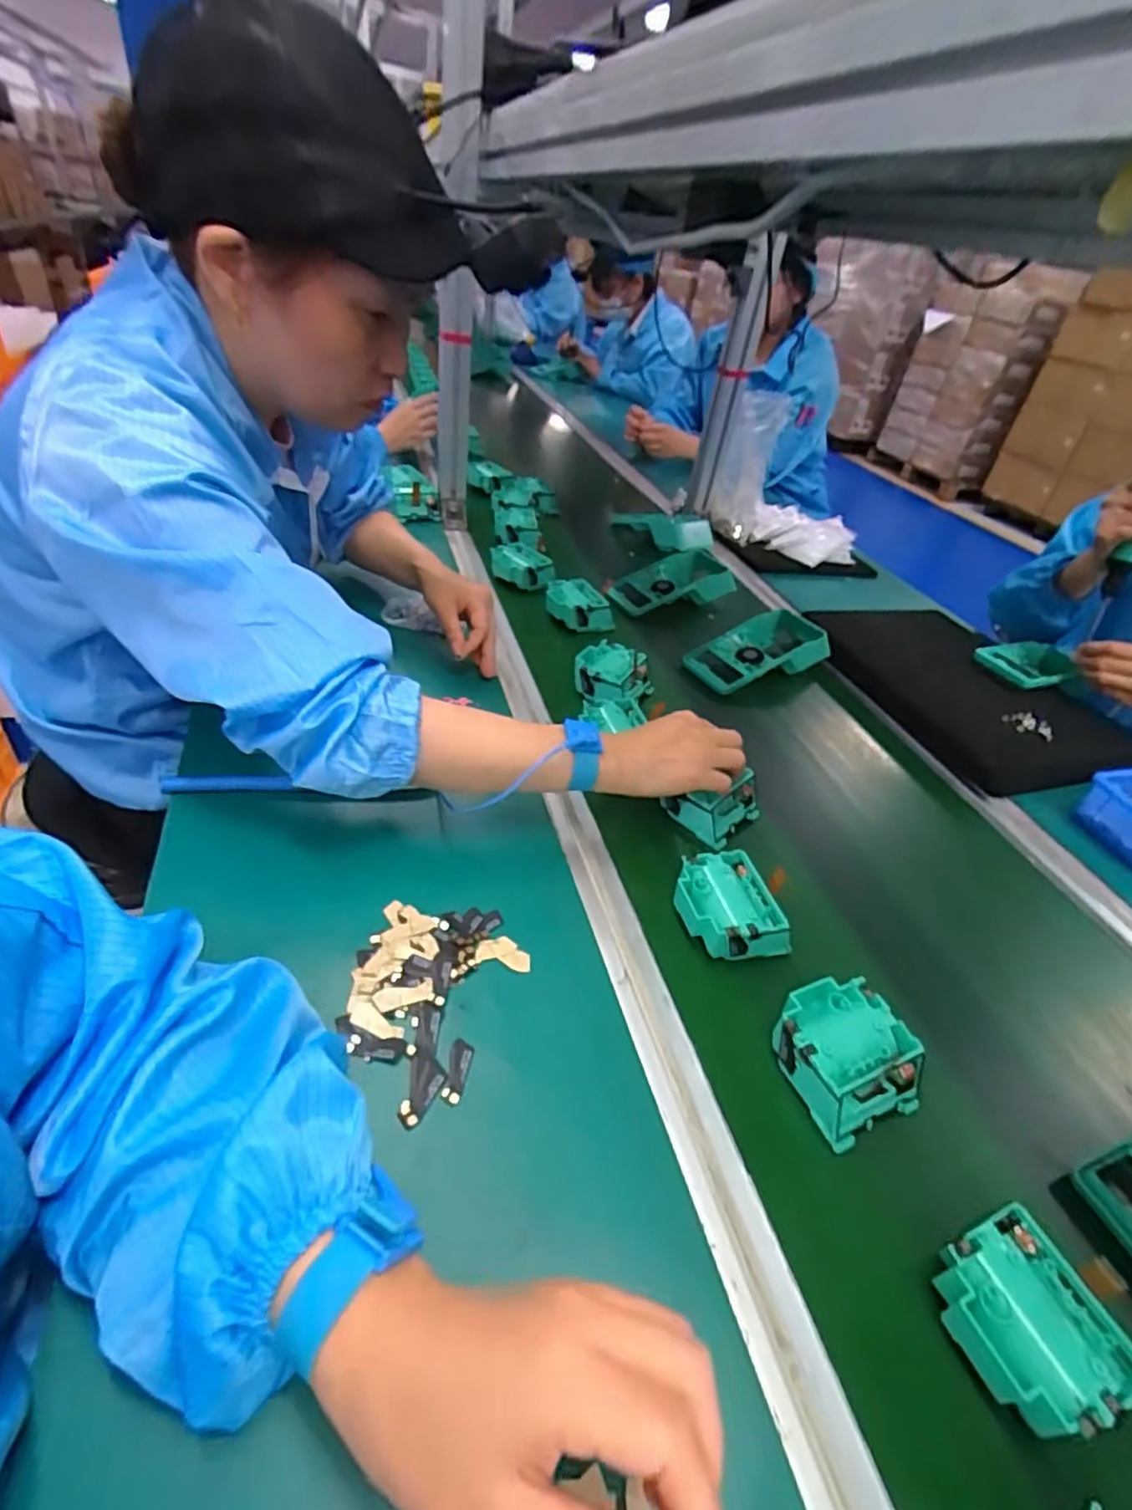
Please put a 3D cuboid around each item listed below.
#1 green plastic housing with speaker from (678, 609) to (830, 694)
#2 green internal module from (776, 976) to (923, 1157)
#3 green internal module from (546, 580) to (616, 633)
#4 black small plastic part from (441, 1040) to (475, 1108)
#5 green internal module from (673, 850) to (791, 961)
[{"bbox_3d":[0.241,-0.126,0.822,0.194,0.046,0.093,-19,46,-28],"label":"green plastic housing with speaker"},{"bbox_3d":[0.173,0.187,0.411,0.077,0.040,0.078,-13,44,-23],"label":"green internal module"},{"bbox_3d":[0.013,-0.193,0.842,0.056,0.033,0.088,-24,49,-32],"label":"green internal module"},{"bbox_3d":[-0.064,0.185,0.385,0.013,0.004,0.035,10,40,3],"label":"black small plastic part"},{"bbox_3d":[0.121,0.116,0.488,0.070,0.037,0.085,-12,44,-22],"label":"green internal module"}]

